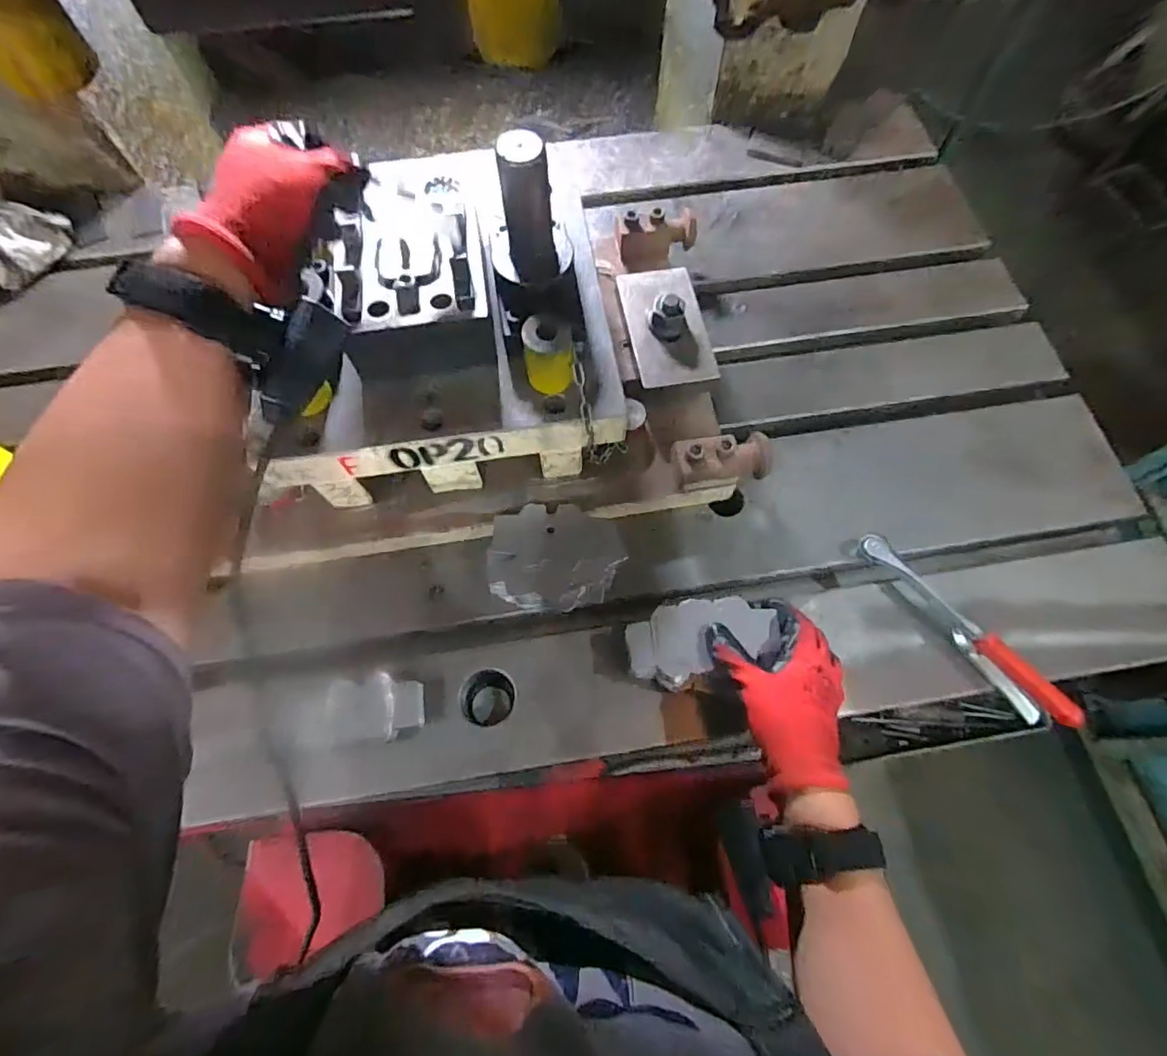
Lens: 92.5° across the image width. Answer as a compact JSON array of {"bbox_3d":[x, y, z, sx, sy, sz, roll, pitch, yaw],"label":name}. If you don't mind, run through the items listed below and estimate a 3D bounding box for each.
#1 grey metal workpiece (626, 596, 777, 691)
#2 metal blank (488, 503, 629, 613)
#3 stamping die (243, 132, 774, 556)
[{"bbox_3d":[0.105,0.097,0.500,0.129,0.026,0.063,-18,68,3],"label":"grey metal workpiece"},{"bbox_3d":[-0.026,0.027,0.514,0.120,0.013,0.096,0,78,1],"label":"metal blank"},{"bbox_3d":[-0.098,-0.198,0.523,0.482,0.232,0.358,-8,67,-2],"label":"stamping die"}]

